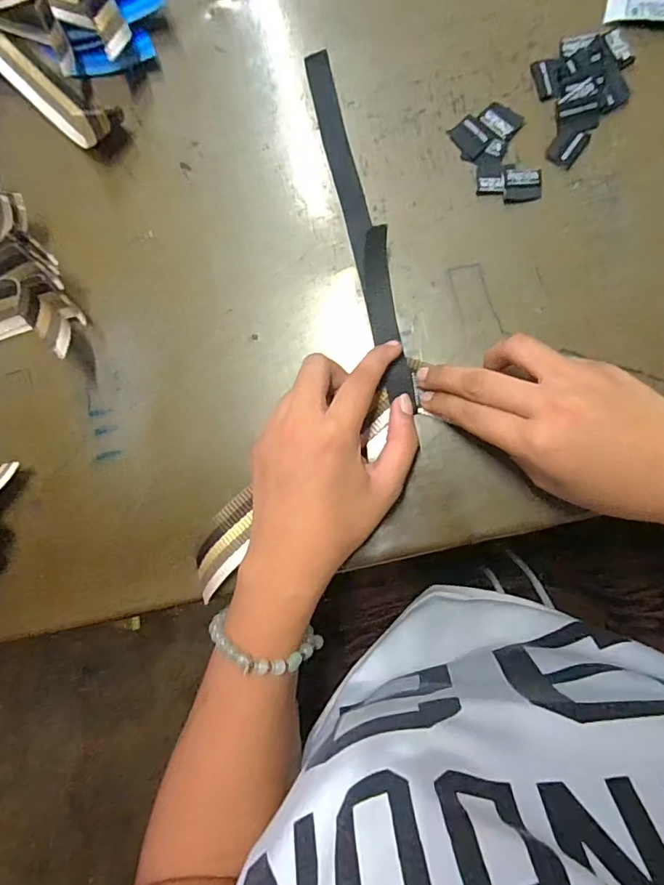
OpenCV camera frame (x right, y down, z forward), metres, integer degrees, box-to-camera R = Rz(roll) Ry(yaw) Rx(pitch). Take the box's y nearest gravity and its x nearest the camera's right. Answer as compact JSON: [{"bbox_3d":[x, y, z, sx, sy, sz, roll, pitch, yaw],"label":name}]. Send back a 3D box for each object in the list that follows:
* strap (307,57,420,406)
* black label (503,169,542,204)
[{"bbox_3d":[0.017,-0.144,0.312,0.020,0.021,0.236,-14,83,5],"label":"strap"},{"bbox_3d":[0.119,-0.160,0.308,0.023,0.004,0.019,-2,86,6],"label":"black label"}]

